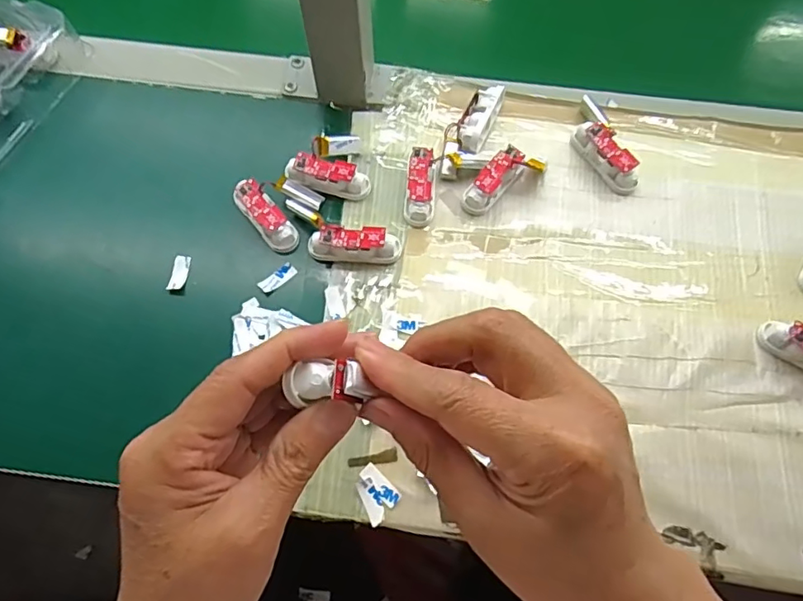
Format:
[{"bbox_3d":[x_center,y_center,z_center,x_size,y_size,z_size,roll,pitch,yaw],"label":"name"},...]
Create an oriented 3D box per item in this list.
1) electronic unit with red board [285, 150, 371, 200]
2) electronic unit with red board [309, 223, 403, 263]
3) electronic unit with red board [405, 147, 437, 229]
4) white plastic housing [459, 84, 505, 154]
[{"bbox_3d":[-0.053,-0.090,0.397,0.060,0.019,0.017,12,68,3],"label":"electronic unit with red board"},{"bbox_3d":[-0.032,-0.038,0.377,0.062,0.020,0.018,5,68,0],"label":"electronic unit with red board"},{"bbox_3d":[0.014,-0.081,0.394,0.020,0.021,0.055,6,68,0],"label":"electronic unit with red board"},{"bbox_3d":[0.058,-0.136,0.410,0.020,0.022,0.060,23,69,7],"label":"white plastic housing"}]

